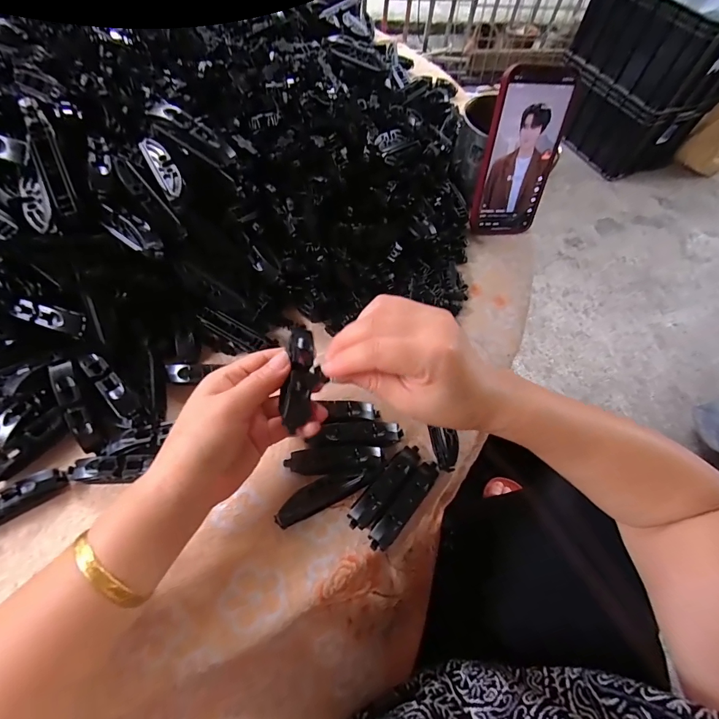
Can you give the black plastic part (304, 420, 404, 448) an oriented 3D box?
[{"bbox_3d":[-0.003,0.062,0.315,0.078,0.011,0.022,-2,63,-5],"label":"black plastic part"}]

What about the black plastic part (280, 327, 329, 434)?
[{"bbox_3d":[-0.038,0.010,0.266,0.027,0.012,0.074,2,70,-3],"label":"black plastic part"}]

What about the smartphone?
[{"bbox_3d":[0.167,-0.211,0.395,0.073,0.158,0.009,-2,43,-3],"label":"smartphone"}]

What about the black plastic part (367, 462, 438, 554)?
[{"bbox_3d":[0.036,0.112,0.295,0.016,0.015,0.080,37,66,14],"label":"black plastic part"}]

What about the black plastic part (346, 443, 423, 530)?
[{"bbox_3d":[0.022,0.100,0.300,0.019,0.017,0.080,40,67,15],"label":"black plastic part"}]

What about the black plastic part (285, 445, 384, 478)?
[{"bbox_3d":[-0.020,0.082,0.306,0.079,0.012,0.022,-2,63,-5],"label":"black plastic part"}]

